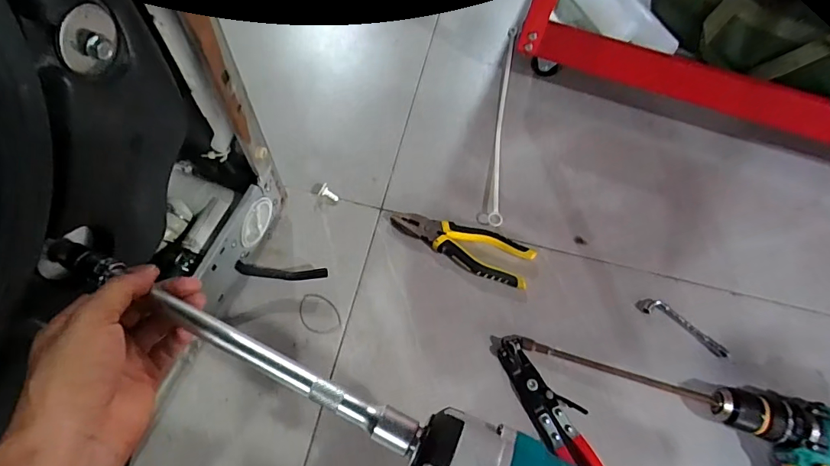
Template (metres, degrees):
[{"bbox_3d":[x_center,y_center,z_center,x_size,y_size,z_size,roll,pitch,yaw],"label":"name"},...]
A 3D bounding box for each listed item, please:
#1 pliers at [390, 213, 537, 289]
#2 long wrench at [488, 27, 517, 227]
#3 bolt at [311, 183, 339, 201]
[{"bbox_3d":[0.060,0.012,0.589,0.185,0.018,0.060,24,69,7],"label":"pliers"},{"bbox_3d":[0.131,-0.166,0.654,0.016,0.024,0.331,9,68,1],"label":"long wrench"},{"bbox_3d":[-0.121,-0.057,0.609,0.039,0.015,0.018,19,68,5],"label":"bolt"}]

